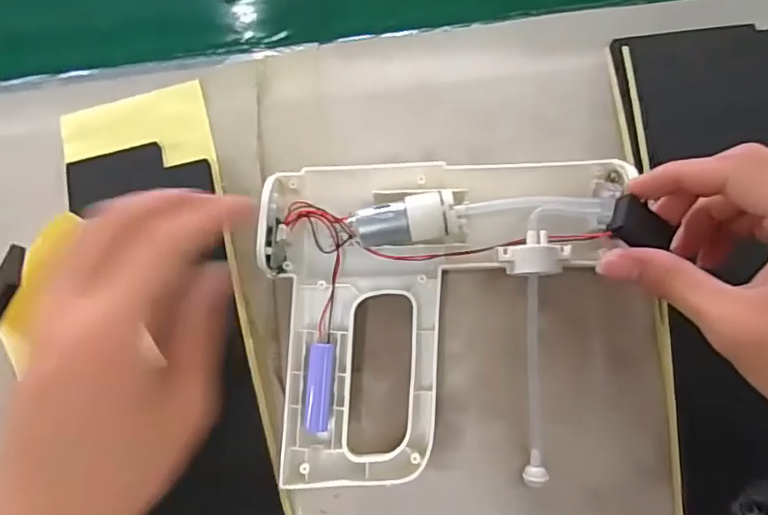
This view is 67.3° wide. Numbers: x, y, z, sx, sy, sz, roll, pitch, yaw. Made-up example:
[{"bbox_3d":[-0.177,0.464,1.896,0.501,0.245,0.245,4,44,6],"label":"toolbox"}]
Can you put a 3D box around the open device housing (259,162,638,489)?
[{"bbox_3d":[0.034,0.036,0.336,0.197,0.048,0.184,0,81,3],"label":"open device housing"}]

